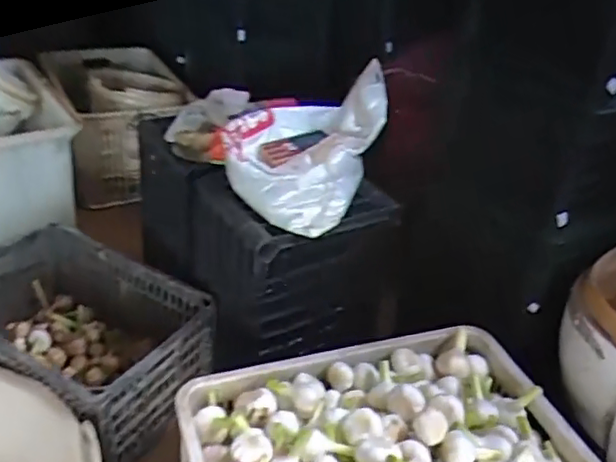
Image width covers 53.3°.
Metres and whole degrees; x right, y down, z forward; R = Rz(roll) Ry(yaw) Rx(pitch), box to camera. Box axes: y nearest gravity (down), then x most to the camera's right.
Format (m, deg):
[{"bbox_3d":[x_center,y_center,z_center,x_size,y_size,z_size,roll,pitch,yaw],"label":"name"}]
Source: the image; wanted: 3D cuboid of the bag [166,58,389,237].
[{"bbox_3d":[-0.040,-0.211,1.123,0.283,0.215,0.421,-23,44,-37],"label":"bag"}]

